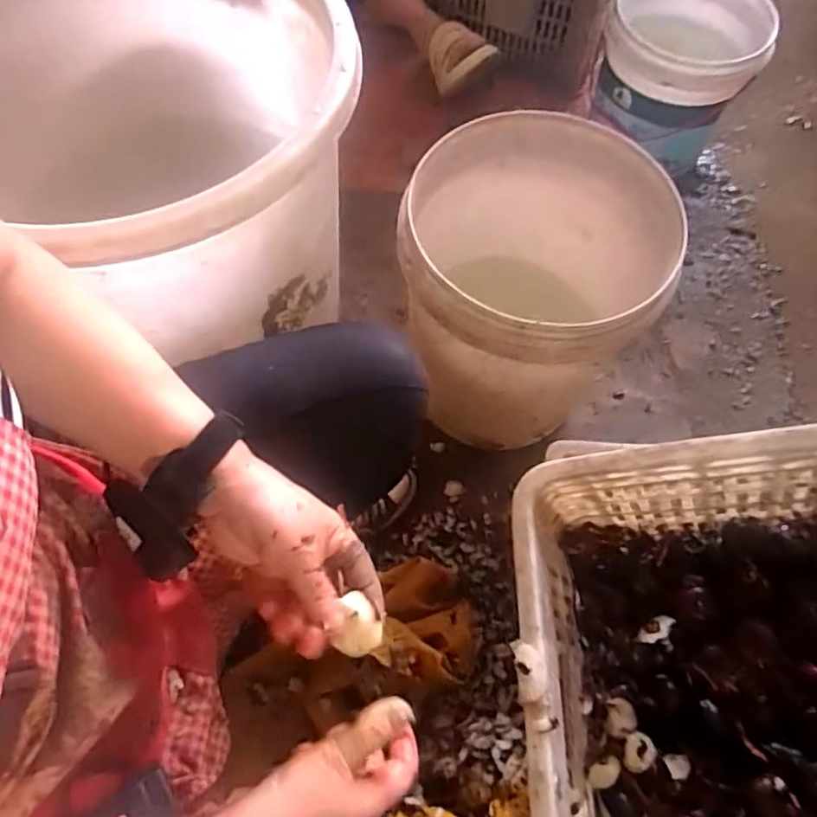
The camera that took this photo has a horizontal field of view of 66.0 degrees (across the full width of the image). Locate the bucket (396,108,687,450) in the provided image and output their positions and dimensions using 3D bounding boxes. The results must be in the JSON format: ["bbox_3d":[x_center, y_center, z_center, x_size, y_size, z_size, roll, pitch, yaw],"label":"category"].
[{"bbox_3d":[0.141,-0.144,0.828,0.304,0.326,0.311,1,64,-1],"label":"bucket"}]

